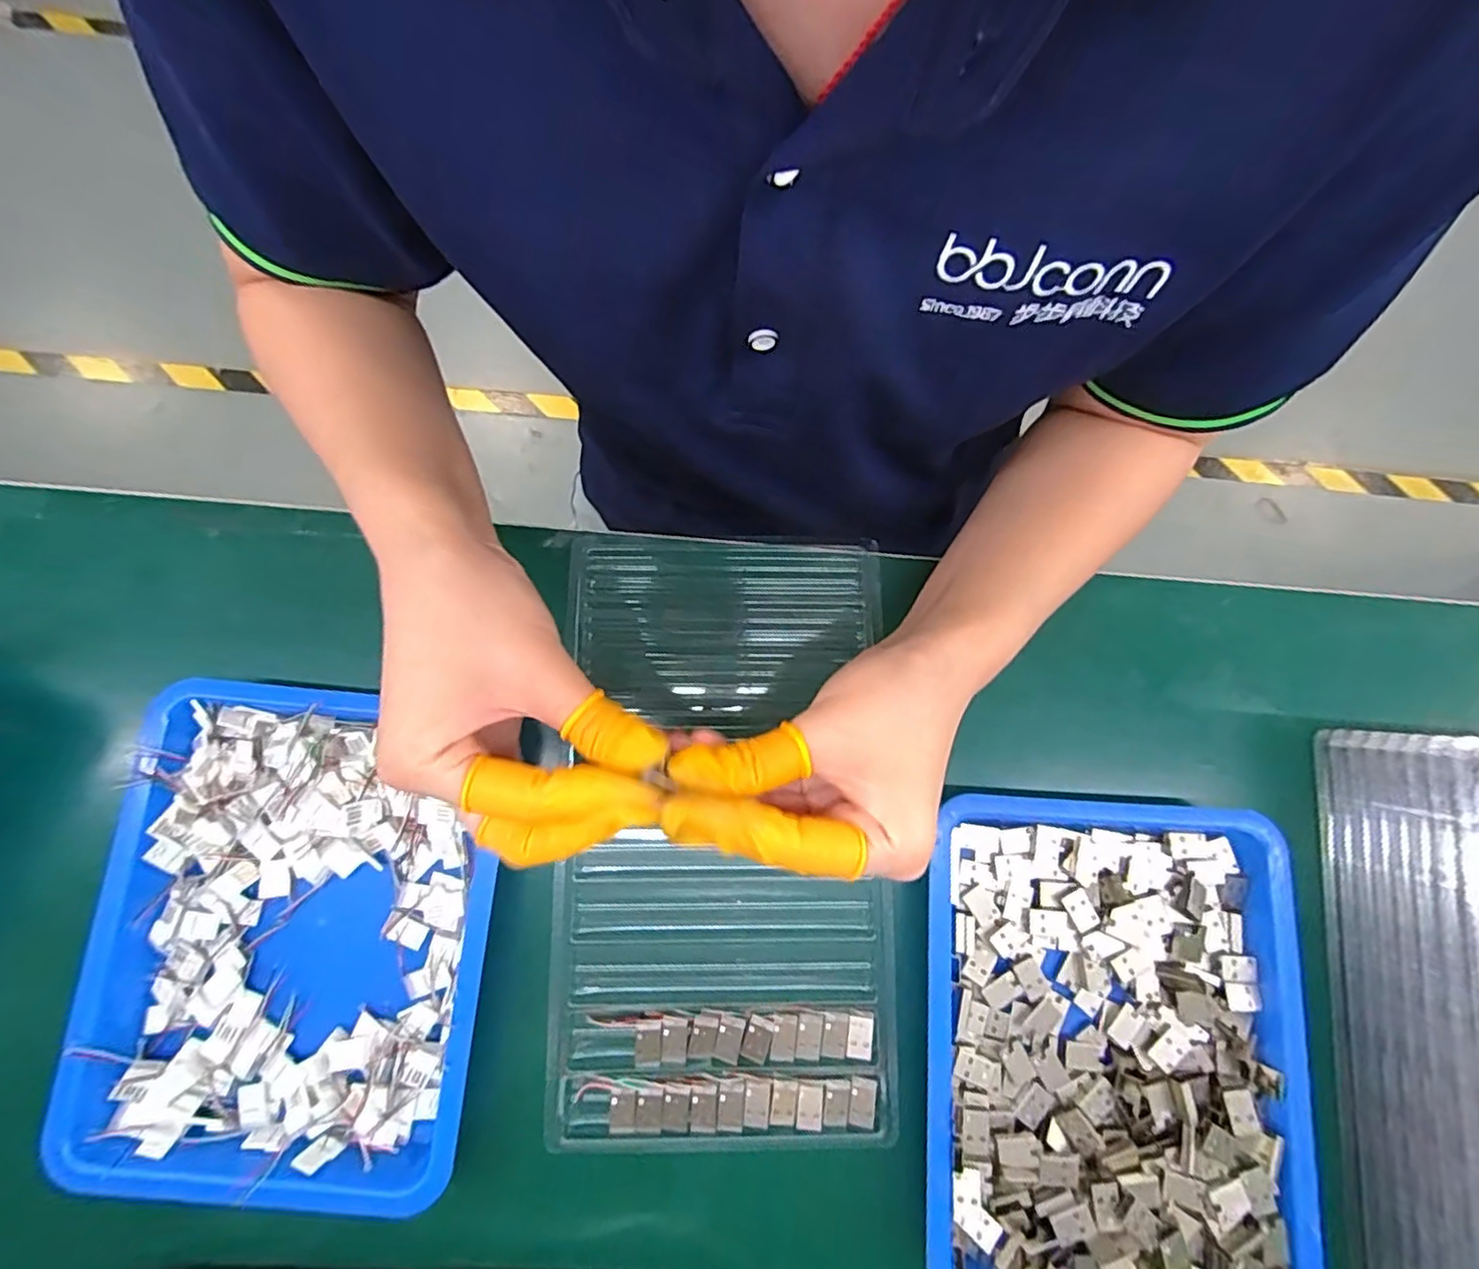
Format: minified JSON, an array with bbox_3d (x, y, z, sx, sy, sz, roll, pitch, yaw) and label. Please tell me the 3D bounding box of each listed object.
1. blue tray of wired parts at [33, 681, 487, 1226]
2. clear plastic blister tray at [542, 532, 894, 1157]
[{"bbox_3d":[-0.201,0.135,0.284,0.168,0.031,0.212,4,74,0],"label":"blue tray of wired parts"},{"bbox_3d":[-0.010,0.093,0.317,0.163,0.029,0.295,1,74,-1],"label":"clear plastic blister tray"}]

